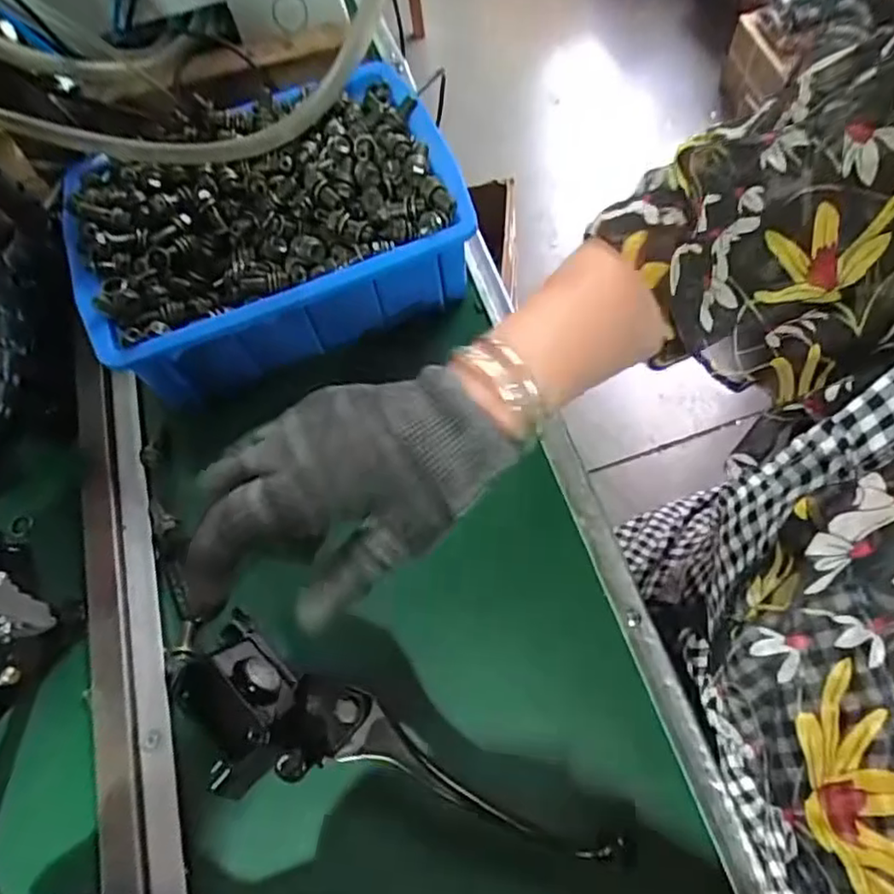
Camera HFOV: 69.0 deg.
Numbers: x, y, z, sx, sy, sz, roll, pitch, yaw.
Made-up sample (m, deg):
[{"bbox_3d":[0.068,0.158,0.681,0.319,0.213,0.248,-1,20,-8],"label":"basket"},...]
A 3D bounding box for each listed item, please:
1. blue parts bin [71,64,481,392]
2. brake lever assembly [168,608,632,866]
[{"bbox_3d":[-0.119,-0.150,0.441,0.244,0.073,0.170,-20,63,-8],"label":"blue parts bin"},{"bbox_3d":[-0.025,0.152,0.312,0.217,0.043,0.067,24,65,-5],"label":"brake lever assembly"}]

